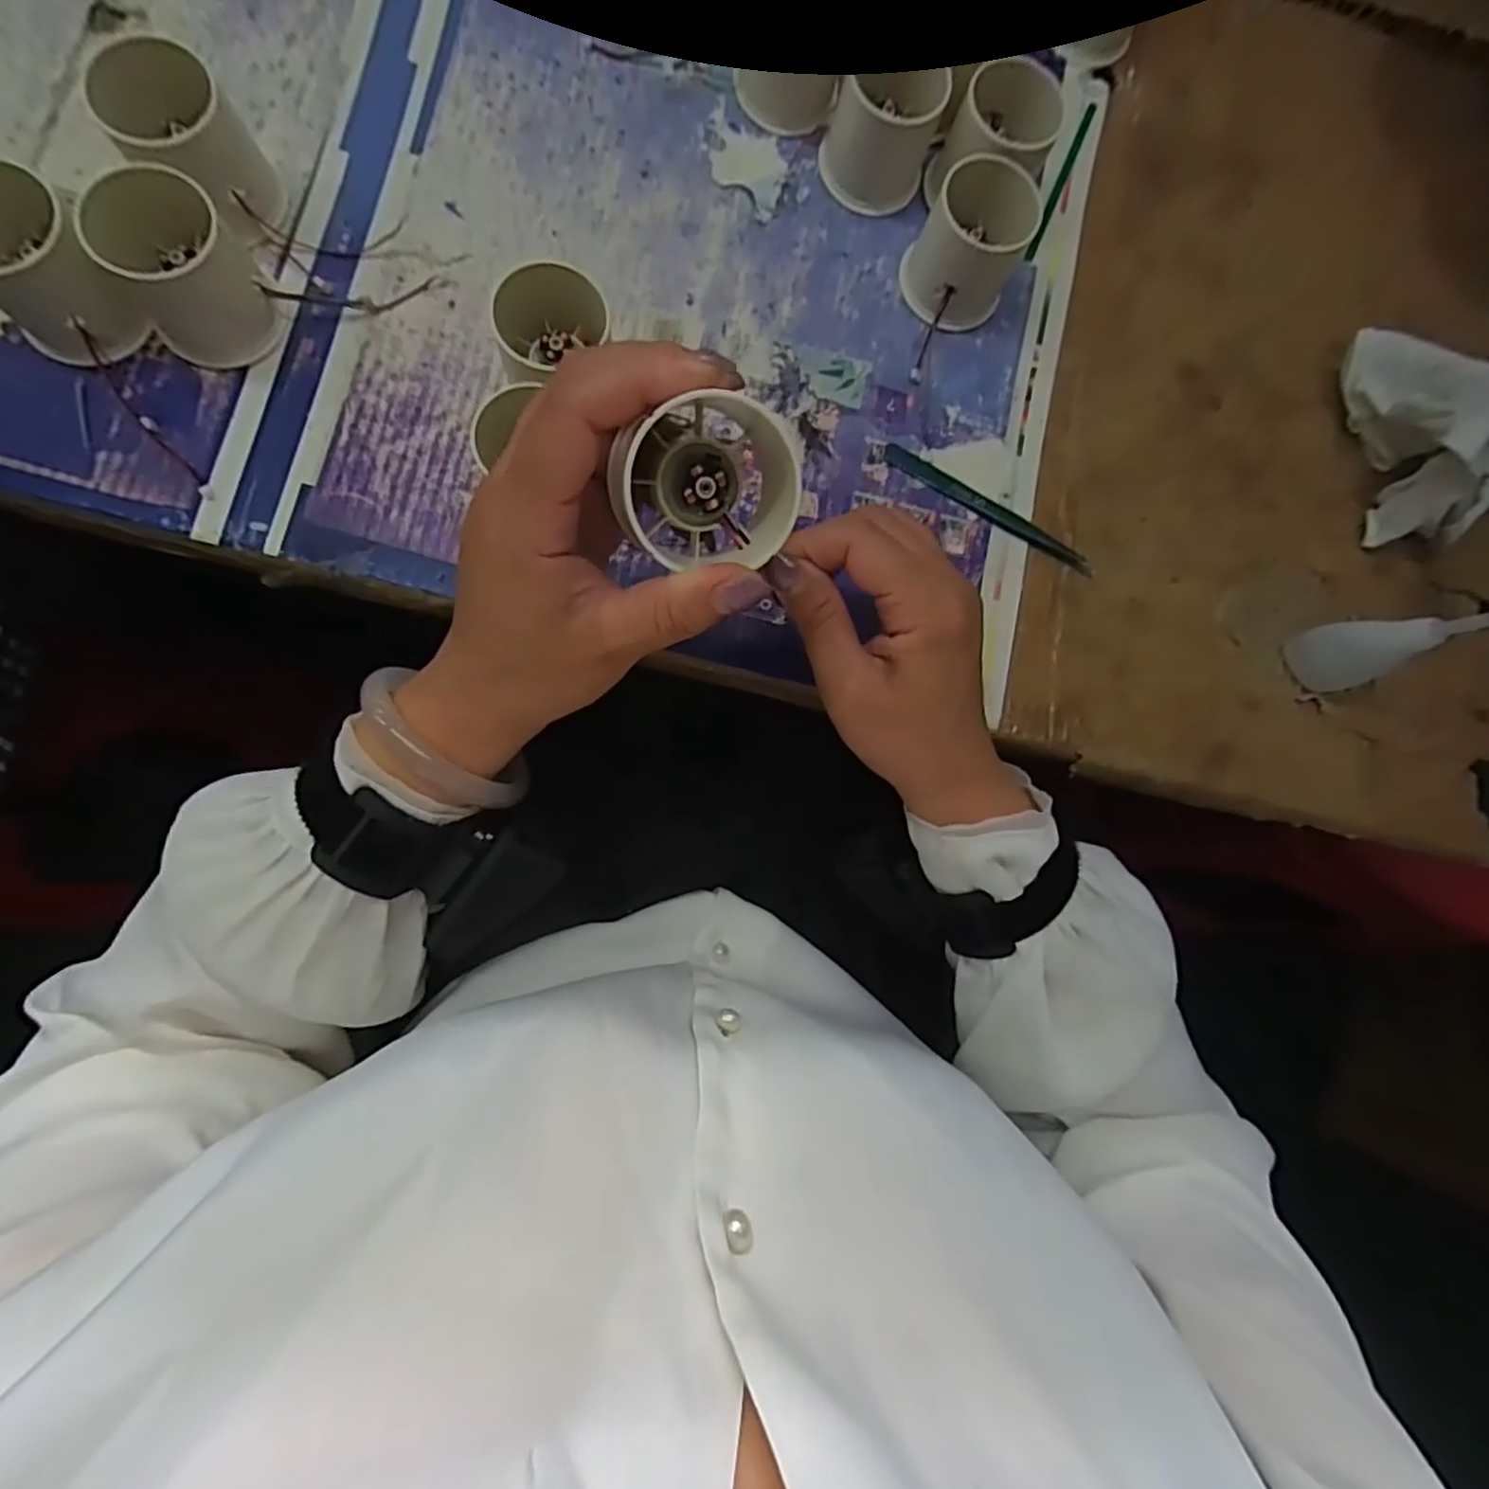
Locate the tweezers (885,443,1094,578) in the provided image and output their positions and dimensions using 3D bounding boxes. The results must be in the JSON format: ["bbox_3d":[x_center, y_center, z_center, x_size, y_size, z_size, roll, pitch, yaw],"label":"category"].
[{"bbox_3d":[0.131,-0.125,0.355,0.126,0.004,0.013,29,82,-4],"label":"tweezers"}]

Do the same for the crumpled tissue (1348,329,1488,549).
[{"bbox_3d":[0.391,-0.174,0.362,0.090,0.062,0.115,-7,85,-8],"label":"crumpled tissue"}]

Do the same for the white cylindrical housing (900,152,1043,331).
[{"bbox_3d":[0.113,-0.251,0.339,0.053,0.054,0.049,1,84,-7],"label":"white cylindrical housing"}]

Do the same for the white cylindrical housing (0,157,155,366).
[{"bbox_3d":[-0.294,-0.198,0.281,0.051,0.054,0.051,1,84,-7],"label":"white cylindrical housing"}]

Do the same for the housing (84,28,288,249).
[{"bbox_3d":[-0.241,-0.261,0.293,0.049,0.051,0.051,1,84,-7],"label":"housing"}]

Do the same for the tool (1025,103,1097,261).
[{"bbox_3d":[0.180,-0.319,0.378,0.007,0.011,0.098,23,82,-4],"label":"tool"}]

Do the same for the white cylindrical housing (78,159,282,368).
[{"bbox_3d":[-0.241,-0.205,0.287,0.056,0.051,0.055,-42,91,-9],"label":"white cylindrical housing"}]

